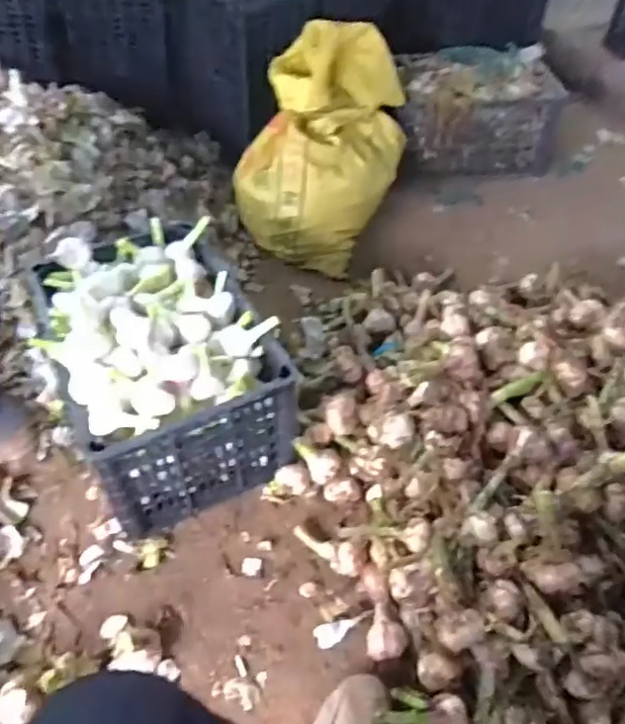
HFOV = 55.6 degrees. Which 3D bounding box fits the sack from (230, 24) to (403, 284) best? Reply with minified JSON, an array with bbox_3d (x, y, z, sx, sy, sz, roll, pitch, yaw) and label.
[{"bbox_3d":[0.022,-0.494,1.359,0.322,0.371,0.440,13,50,9],"label":"sack"}]

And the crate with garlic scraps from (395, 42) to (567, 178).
[{"bbox_3d":[0.447,-0.709,1.664,0.419,0.256,0.273,0,49,-2],"label":"crate with garlic scraps"}]

